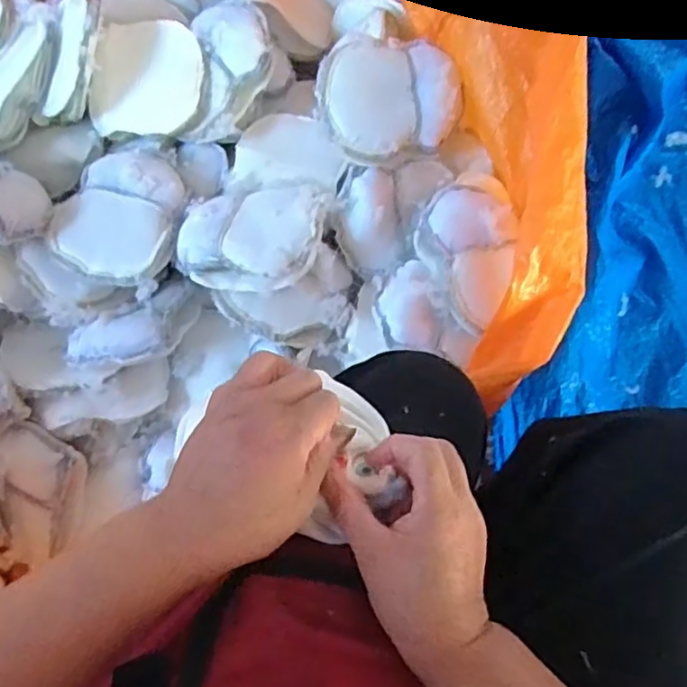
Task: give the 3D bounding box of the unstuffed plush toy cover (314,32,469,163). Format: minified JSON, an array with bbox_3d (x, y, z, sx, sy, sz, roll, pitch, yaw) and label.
[{"bbox_3d":[0.054,-0.292,0.761,0.171,0.045,0.145,-5,93,-4],"label":"unstuffed plush toy cover"}]

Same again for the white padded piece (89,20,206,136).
[{"bbox_3d":[-0.245,-0.331,0.789,0.136,0.024,0.133,-3,94,1],"label":"white padded piece"}]

